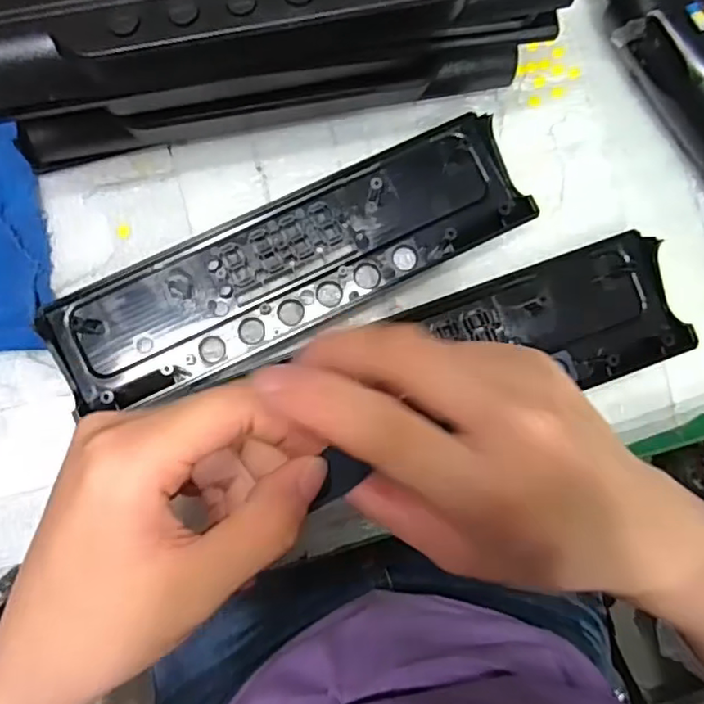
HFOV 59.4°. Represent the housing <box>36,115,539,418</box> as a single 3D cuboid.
[{"bbox_3d":[-0.029,-0.043,0.311,0.244,0.017,0.067,-26,88,-6],"label":"housing"}]

